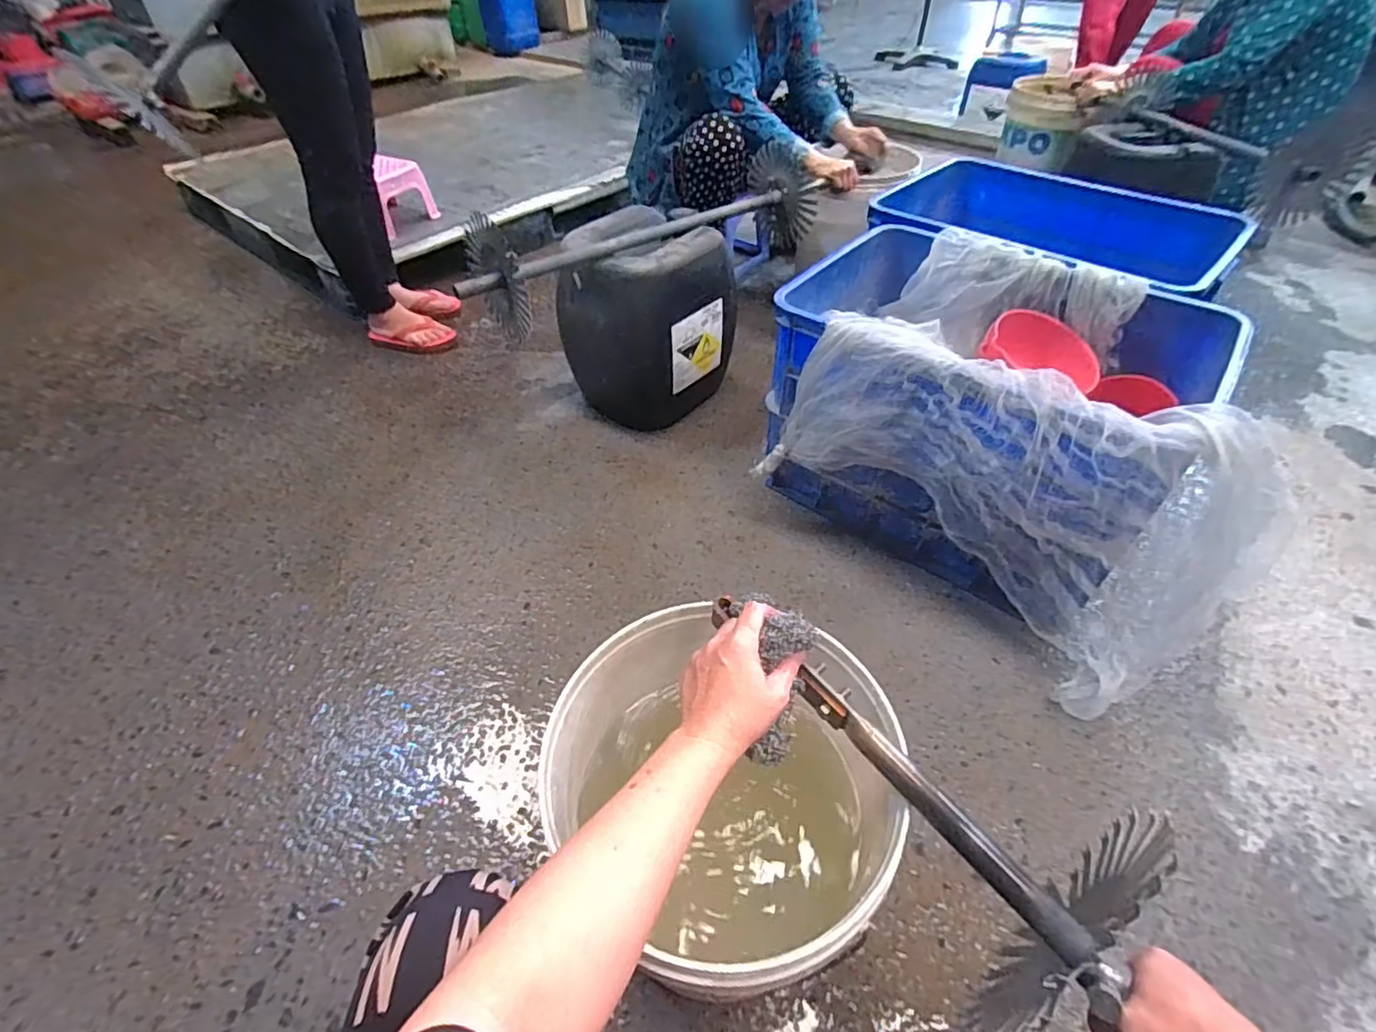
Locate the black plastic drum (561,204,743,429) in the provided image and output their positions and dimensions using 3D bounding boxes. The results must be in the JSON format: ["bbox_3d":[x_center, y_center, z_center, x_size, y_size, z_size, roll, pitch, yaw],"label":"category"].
[{"bbox_3d":[-0.089,-0.413,1.343,0.291,0.372,0.289,24,51,24],"label":"black plastic drum"}]

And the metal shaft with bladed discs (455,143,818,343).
[{"bbox_3d":[-0.049,-0.559,1.238,0.197,0.187,0.850,35,56,30],"label":"metal shaft with bladed discs"}]

